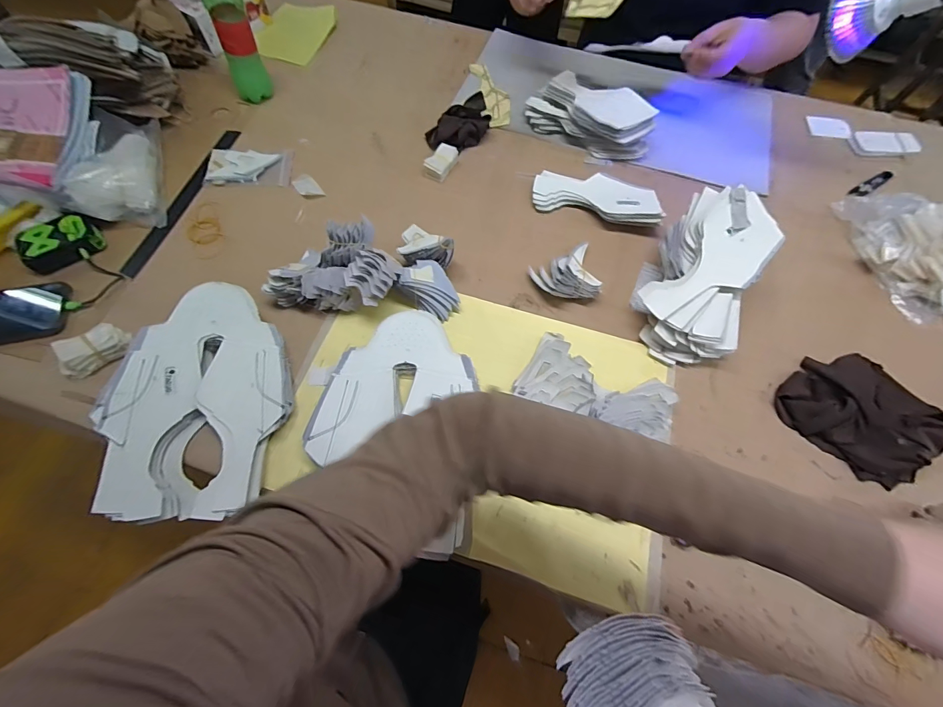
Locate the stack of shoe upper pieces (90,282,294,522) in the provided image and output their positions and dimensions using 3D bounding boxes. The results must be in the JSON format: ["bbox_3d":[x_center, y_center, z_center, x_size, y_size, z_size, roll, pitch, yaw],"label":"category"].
[{"bbox_3d":[-0.316,0.048,0.474,0.193,0.045,0.273,2,65,-1],"label":"stack of shoe upper pieces"}]

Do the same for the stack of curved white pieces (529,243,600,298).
[{"bbox_3d":[0.140,-0.110,0.568,0.088,0.034,0.081,-19,67,-11],"label":"stack of curved white pieces"}]

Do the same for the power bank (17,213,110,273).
[{"bbox_3d":[-0.576,-0.158,0.559,0.094,0.035,0.070,-21,67,-12],"label":"power bank"}]

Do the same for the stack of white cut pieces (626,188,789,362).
[{"bbox_3d":[0.300,-0.099,0.523,0.124,0.115,0.201,24,66,9],"label":"stack of white cut pieces"}]

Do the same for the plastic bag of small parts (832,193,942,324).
[{"bbox_3d":[0.688,-0.166,0.603,0.188,0.062,0.244,-15,66,-9],"label":"plastic bag of small parts"}]

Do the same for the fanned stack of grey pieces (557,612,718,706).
[{"bbox_3d":[0.106,0.214,0.259,0.093,0.051,0.066,-11,67,-7],"label":"fanned stack of grey pieces"}]

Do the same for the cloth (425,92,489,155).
[{"bbox_3d":[-0.023,-0.394,0.684,0.110,0.055,0.069,-29,69,-14],"label":"cloth"}]

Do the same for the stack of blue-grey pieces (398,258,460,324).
[{"bbox_3d":[-0.057,-0.086,0.540,0.079,0.051,0.060,41,70,16],"label":"stack of blue-grey pieces"}]

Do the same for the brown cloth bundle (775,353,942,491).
[{"bbox_3d":[0.478,0.071,0.492,0.159,0.041,0.132,42,70,16],"label":"brown cloth bundle"}]

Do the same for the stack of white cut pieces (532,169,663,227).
[{"bbox_3d":[0.200,-0.249,0.634,0.197,0.035,0.090,18,65,7],"label":"stack of white cut pieces"}]

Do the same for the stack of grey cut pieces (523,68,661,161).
[{"bbox_3d":[0.203,-0.414,0.690,0.220,0.071,0.103,38,69,15],"label":"stack of grey cut pieces"}]

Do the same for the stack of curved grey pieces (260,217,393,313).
[{"bbox_3d":[-0.181,-0.117,0.536,0.169,0.078,0.107,7,65,1],"label":"stack of curved grey pieces"}]

